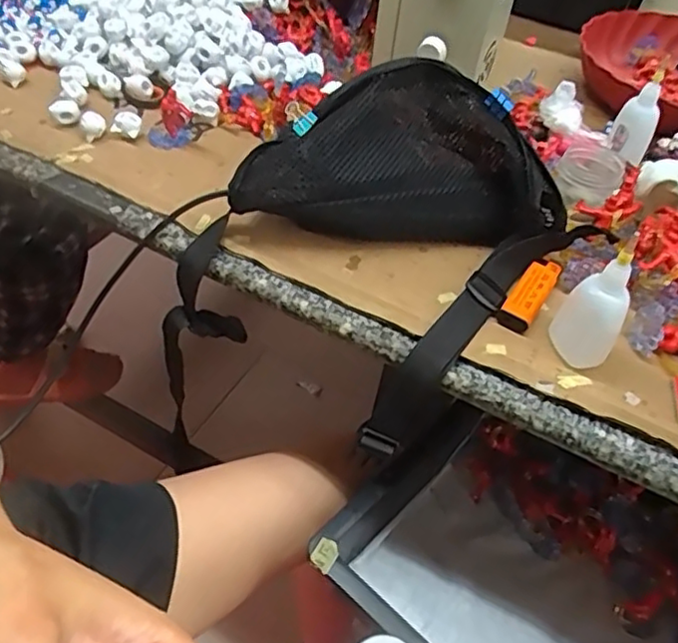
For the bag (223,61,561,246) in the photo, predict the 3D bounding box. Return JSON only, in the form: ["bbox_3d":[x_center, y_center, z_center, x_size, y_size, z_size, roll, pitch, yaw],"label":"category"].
[{"bbox_3d":[0.048,-0.125,0.498,0.246,0.105,0.100,6,47,-1],"label":"bag"}]

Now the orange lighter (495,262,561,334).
[{"bbox_3d":[0.143,-0.023,0.475,0.026,0.015,0.078,29,51,19],"label":"orange lighter"}]

